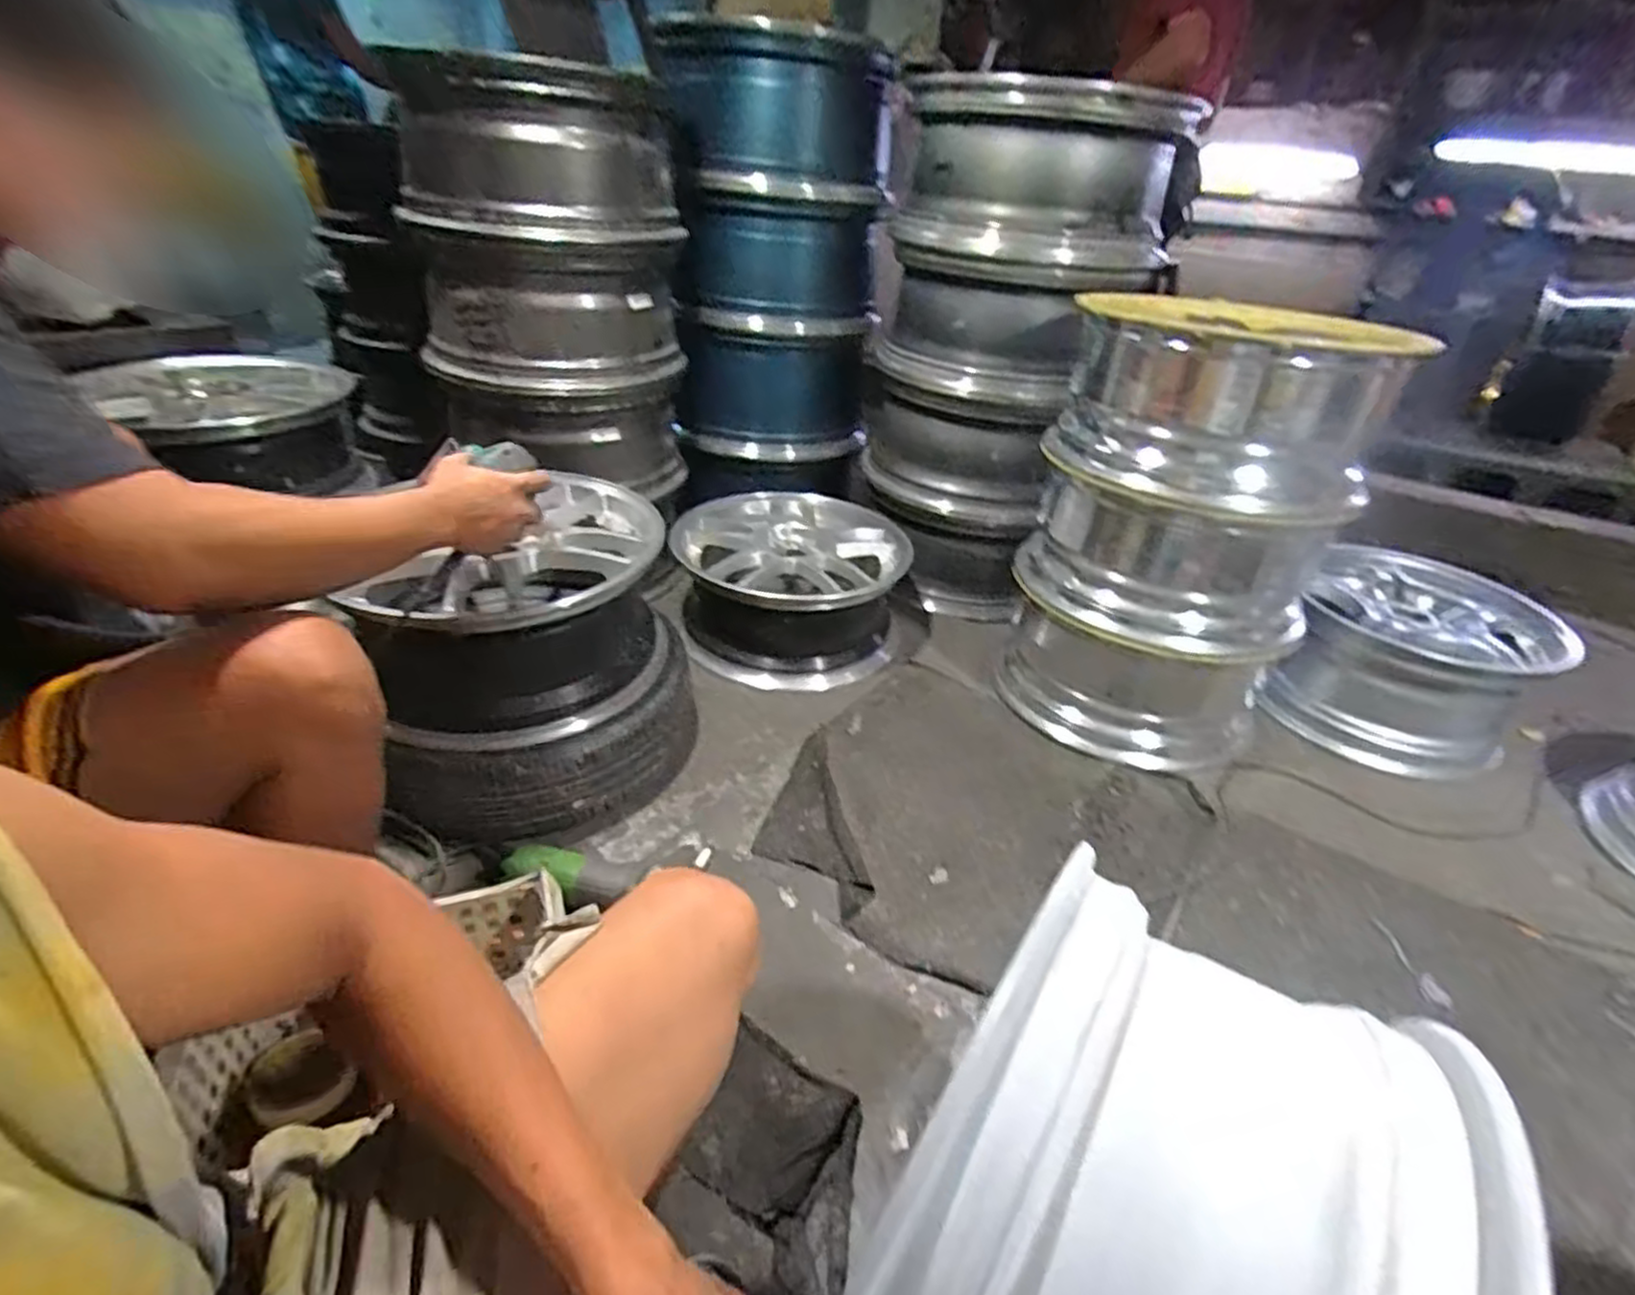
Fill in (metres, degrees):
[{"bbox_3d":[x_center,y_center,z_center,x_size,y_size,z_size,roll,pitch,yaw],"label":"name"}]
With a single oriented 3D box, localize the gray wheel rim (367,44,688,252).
[{"bbox_3d":[-0.486,-0.854,1.309,0.443,0.237,0.459,-9,34,-19],"label":"gray wheel rim"}]

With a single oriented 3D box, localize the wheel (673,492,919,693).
[{"bbox_3d":[-0.047,-0.129,1.506,0.431,0.193,0.447,3,32,-2],"label":"wheel"}]

